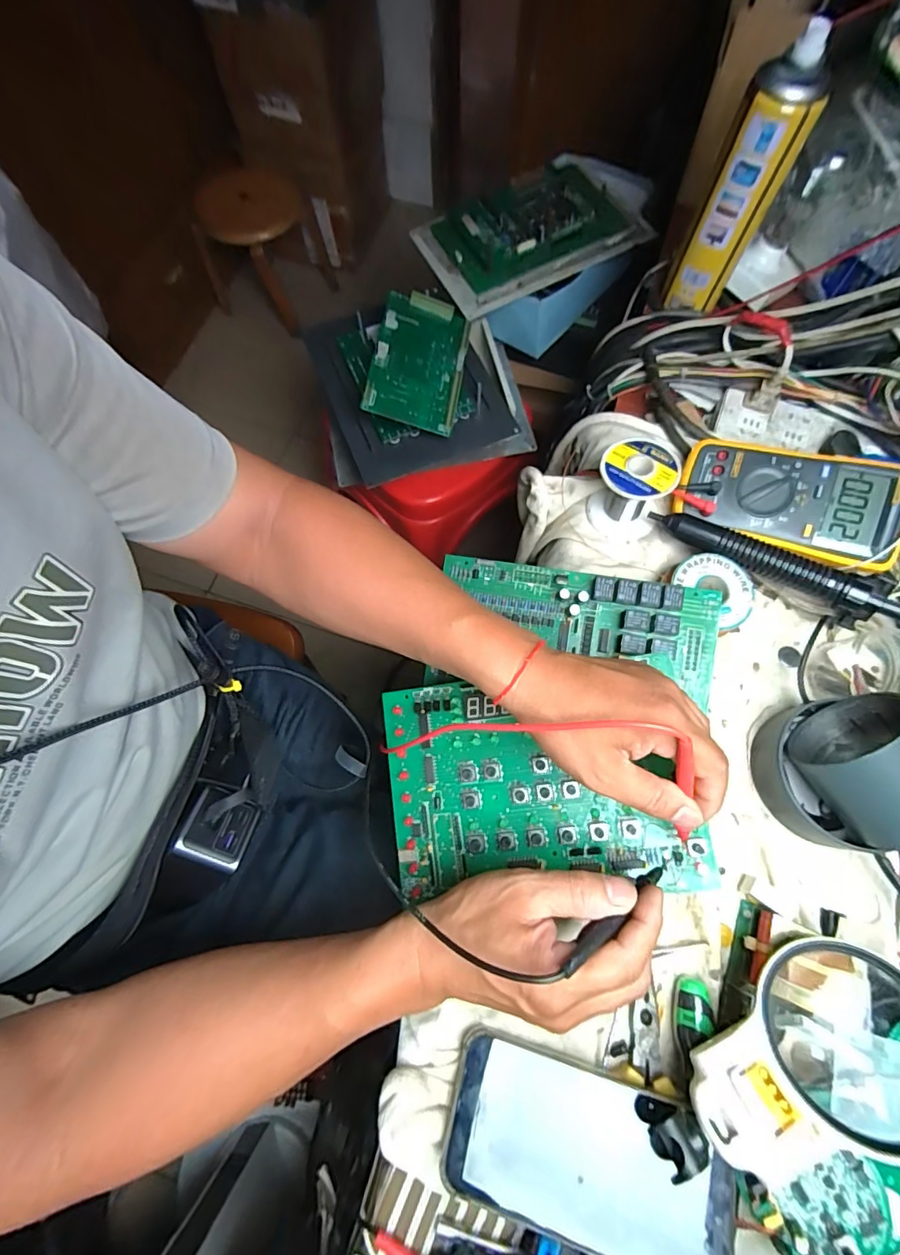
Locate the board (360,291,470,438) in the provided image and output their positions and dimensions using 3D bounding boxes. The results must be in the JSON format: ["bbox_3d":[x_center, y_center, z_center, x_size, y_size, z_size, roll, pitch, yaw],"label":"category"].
[{"bbox_3d":[-0.041,-0.359,0.652,0.117,0.015,0.201,12,78,-13],"label":"board"}]

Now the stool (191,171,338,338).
[{"bbox_3d":[-0.492,-1.013,1.297,0.245,0.282,0.269,16,72,7],"label":"stool"}]

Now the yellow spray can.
[{"bbox_3d":[0.282,-0.422,0.472,0.064,0.208,0.054,28,74,10],"label":"yellow spray can"}]

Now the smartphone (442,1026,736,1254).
[{"bbox_3d":[0.080,0.317,0.288,0.162,0.016,0.081,16,59,15],"label":"smartphone"}]

